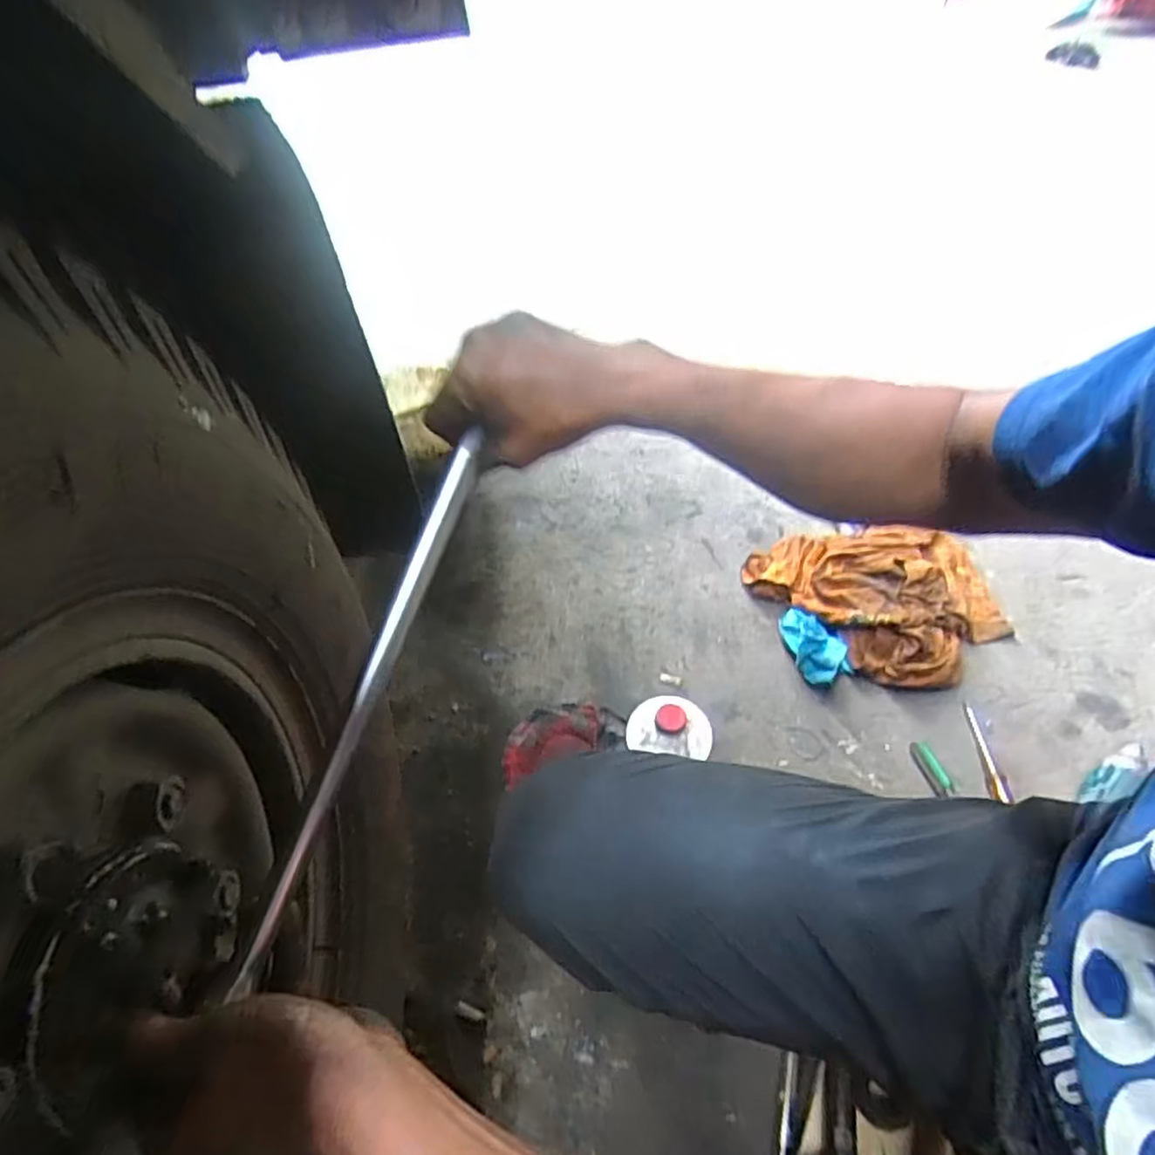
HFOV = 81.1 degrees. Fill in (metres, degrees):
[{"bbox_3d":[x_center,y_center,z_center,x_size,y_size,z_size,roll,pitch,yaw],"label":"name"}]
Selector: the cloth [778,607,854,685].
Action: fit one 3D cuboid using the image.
[{"bbox_3d":[0.326,0.093,0.934,0.066,0.053,0.116,-17,50,-9],"label":"cloth"}]

